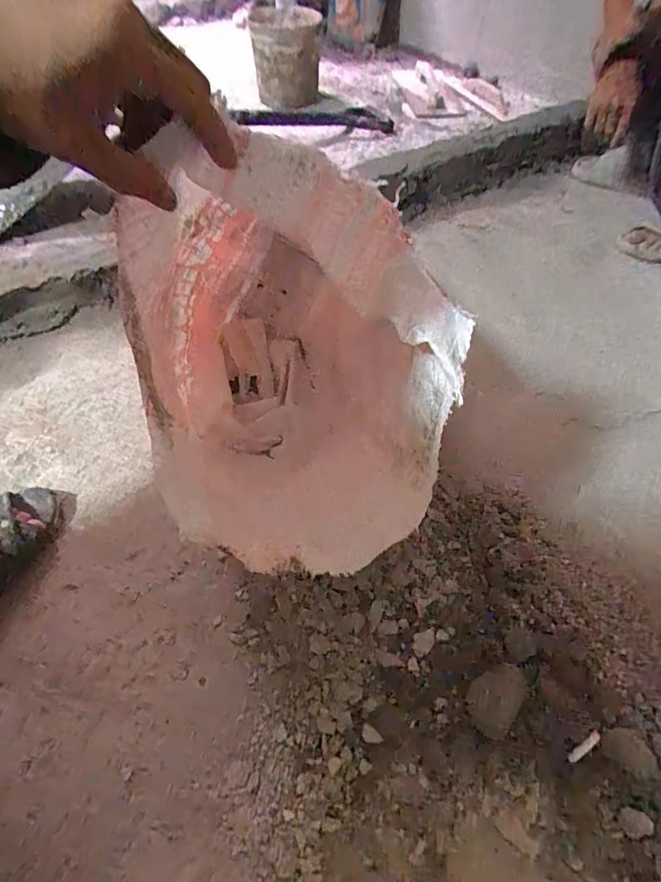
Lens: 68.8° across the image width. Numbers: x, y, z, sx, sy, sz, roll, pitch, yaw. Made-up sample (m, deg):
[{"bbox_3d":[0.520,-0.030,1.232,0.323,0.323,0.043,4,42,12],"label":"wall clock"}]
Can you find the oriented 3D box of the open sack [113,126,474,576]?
[{"bbox_3d":[-0.069,-0.144,0.522,0.287,0.406,0.424,-13,55,-9],"label":"open sack"}]

